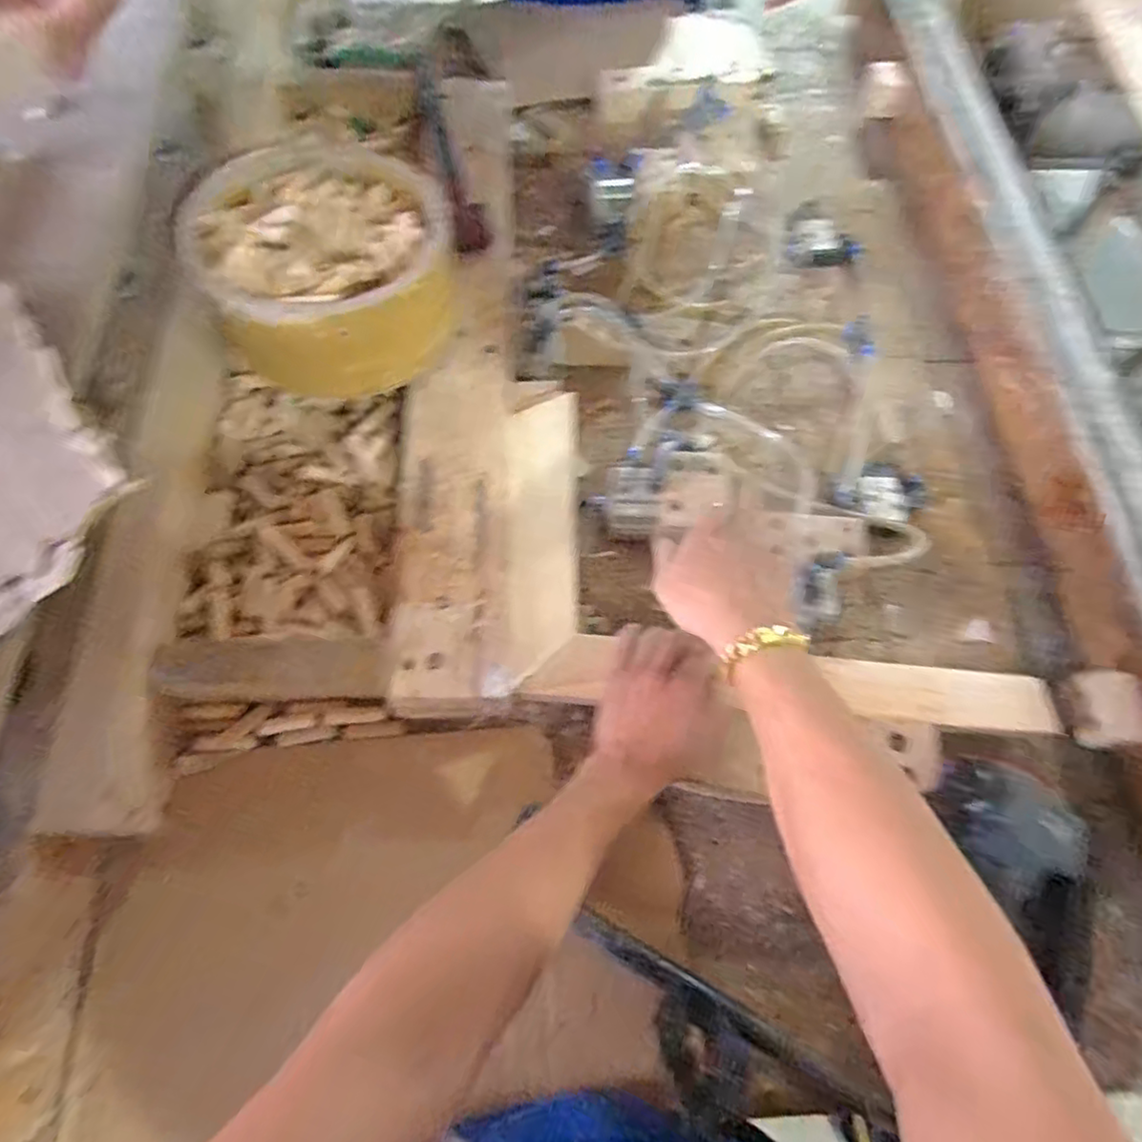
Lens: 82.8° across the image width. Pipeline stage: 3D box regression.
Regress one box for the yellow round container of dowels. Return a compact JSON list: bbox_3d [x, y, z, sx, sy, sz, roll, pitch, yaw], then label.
[{"bbox_3d":[-0.222,-0.283,0.598,0.207,0.114,0.212,1,67,-2],"label":"yellow round container of dowels"}]

